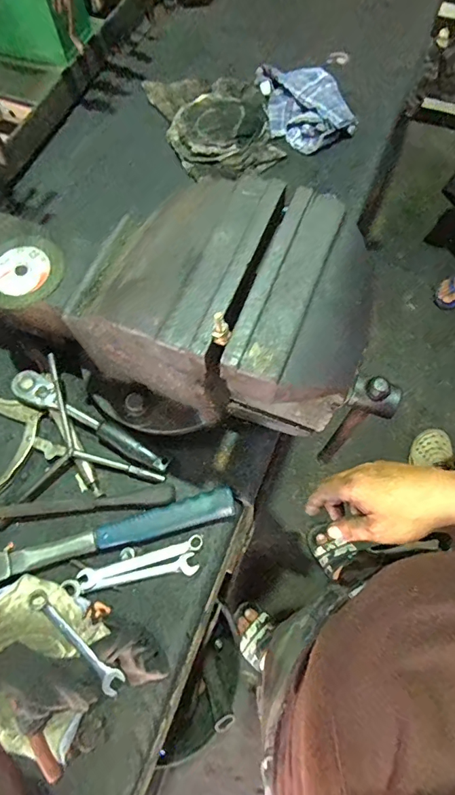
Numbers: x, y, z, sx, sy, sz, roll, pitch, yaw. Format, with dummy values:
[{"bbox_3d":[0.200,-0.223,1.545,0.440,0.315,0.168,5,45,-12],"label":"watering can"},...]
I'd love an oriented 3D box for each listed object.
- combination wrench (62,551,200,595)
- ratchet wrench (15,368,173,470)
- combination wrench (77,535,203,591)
[{"bbox_3d":[-0.120,0.223,0.547,0.165,0.014,0.024,-10,69,-3],"label":"combination wrench"},{"bbox_3d":[-0.188,0.032,0.598,0.241,0.034,0.039,27,71,11],"label":"ratchet wrench"},{"bbox_3d":[-0.108,0.208,0.553,0.158,0.009,0.023,-16,69,-5],"label":"combination wrench"}]

